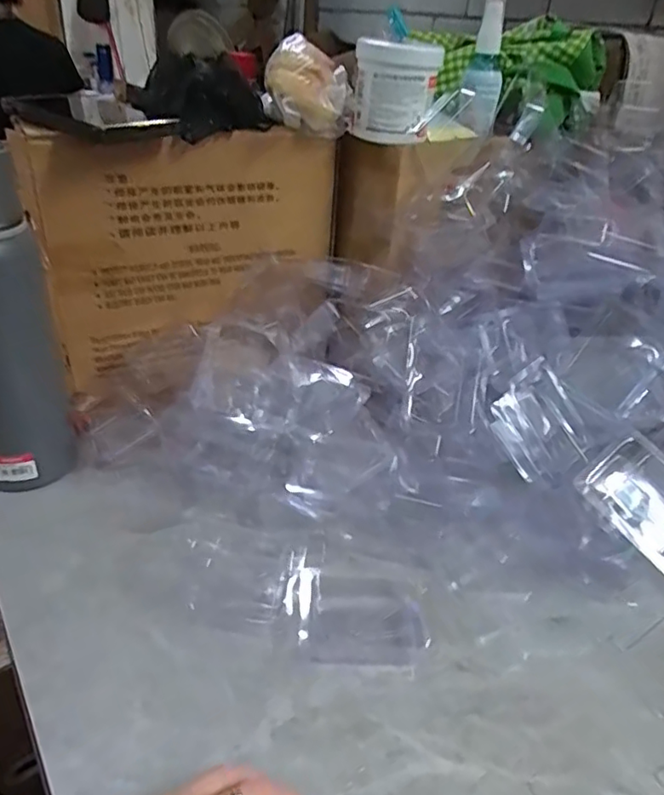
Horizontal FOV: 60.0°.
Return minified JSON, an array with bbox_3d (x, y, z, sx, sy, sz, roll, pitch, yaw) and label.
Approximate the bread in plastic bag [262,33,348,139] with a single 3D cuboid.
[{"bbox_3d":[-0.023,-0.271,0.507,0.077,0.068,0.074,4,32,-4],"label":"bread in plastic bag"}]

